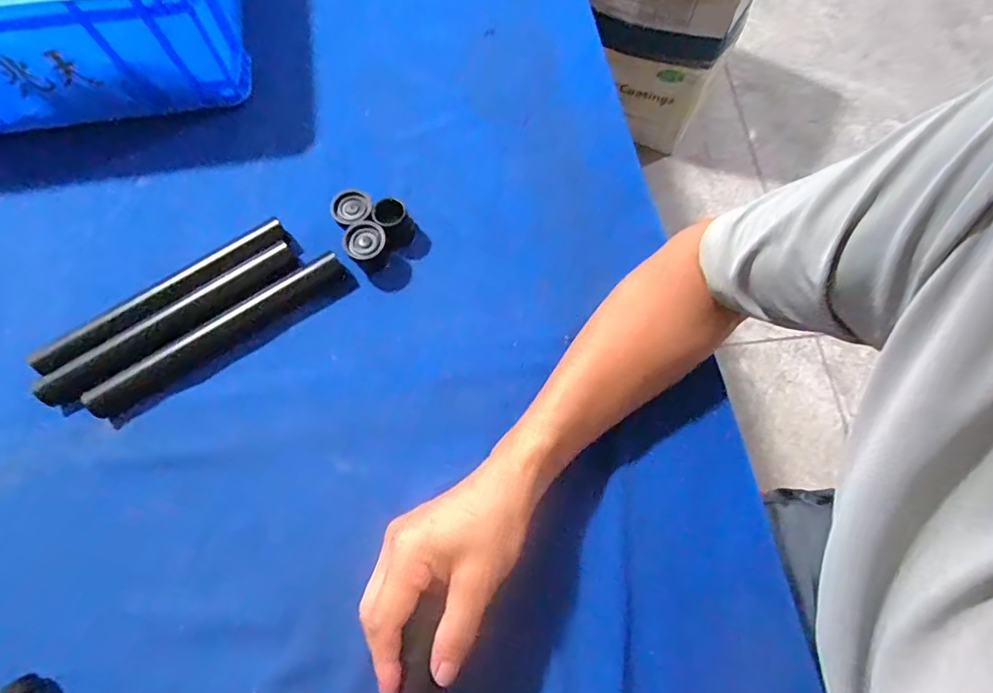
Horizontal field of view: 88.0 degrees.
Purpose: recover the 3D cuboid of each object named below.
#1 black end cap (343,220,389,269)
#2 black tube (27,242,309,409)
[{"bbox_3d":[-0.111,-0.086,0.446,0.034,0.030,0.035,0,71,0],"label":"black end cap"},{"bbox_3d":[-0.267,-0.022,0.428,0.218,0.021,0.030,-34,74,-11],"label":"black tube"}]

